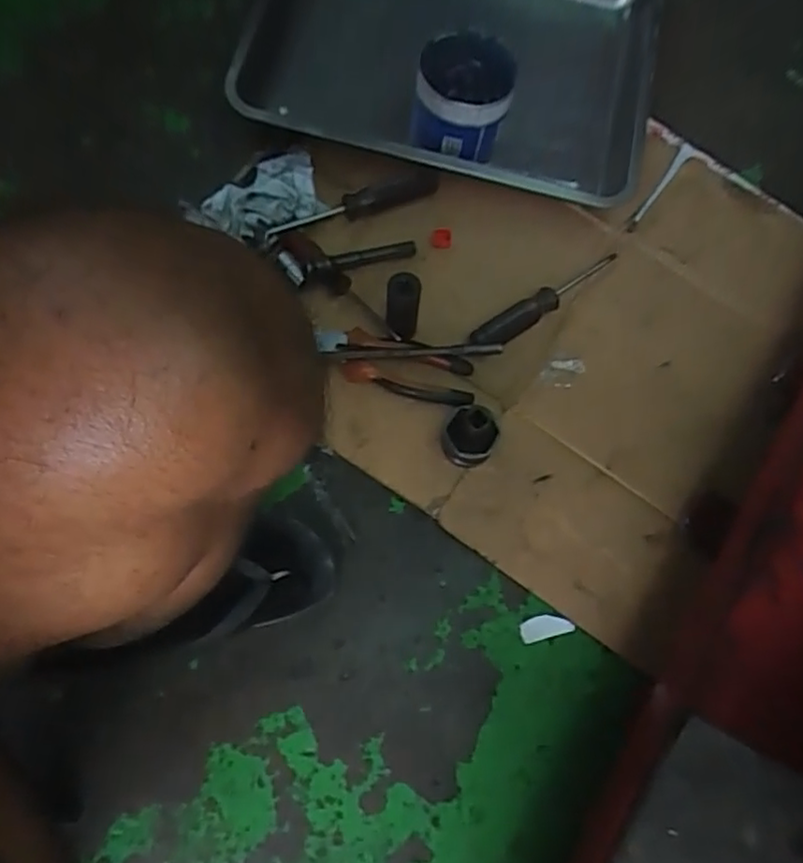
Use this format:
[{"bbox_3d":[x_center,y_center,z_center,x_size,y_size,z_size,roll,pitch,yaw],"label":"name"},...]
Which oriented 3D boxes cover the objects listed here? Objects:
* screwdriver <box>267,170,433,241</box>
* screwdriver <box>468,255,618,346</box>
[{"bbox_3d":[-0.053,-0.239,0.674,0.185,0.027,0.023,-19,77,-8],"label":"screwdriver"},{"bbox_3d":[0.150,-0.134,0.649,0.192,0.025,0.026,-33,79,-11],"label":"screwdriver"}]

